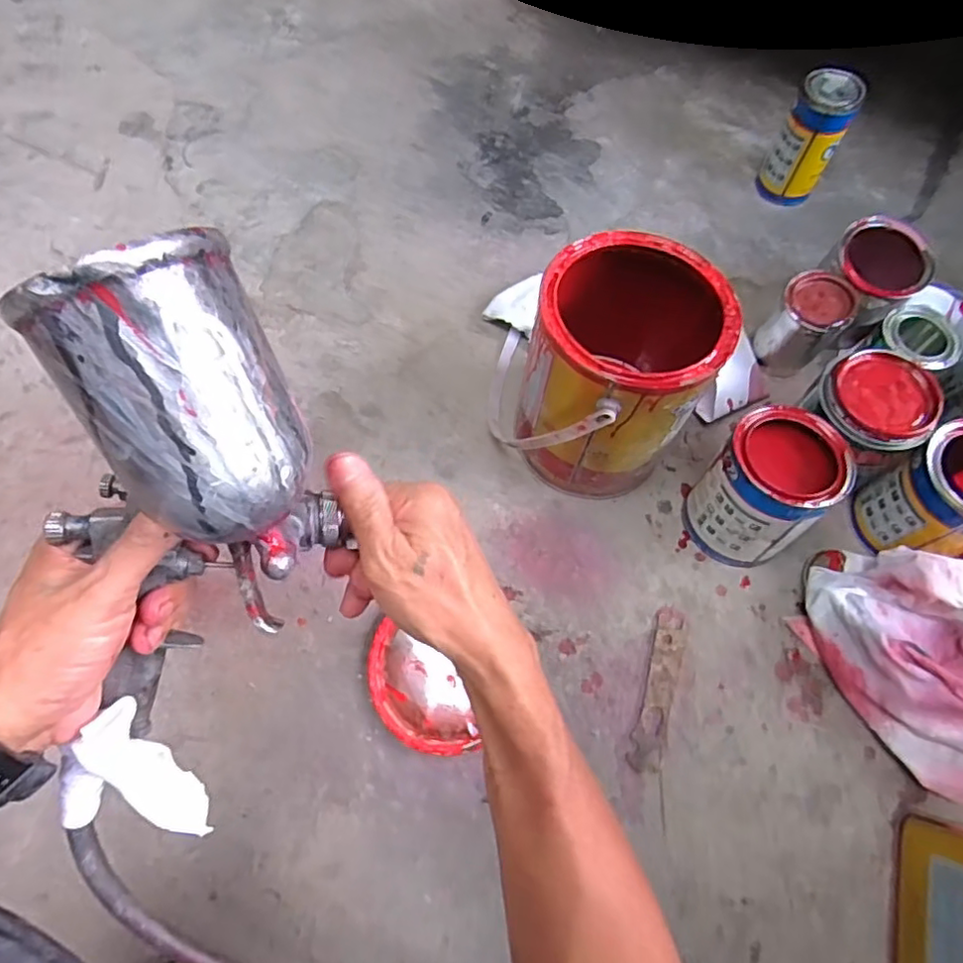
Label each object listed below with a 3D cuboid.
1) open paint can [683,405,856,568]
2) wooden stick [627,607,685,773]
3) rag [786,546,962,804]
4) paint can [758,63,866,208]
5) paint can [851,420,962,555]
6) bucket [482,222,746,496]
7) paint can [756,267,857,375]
[{"bbox_3d":[0.267,0.009,0.589,0.104,0.130,0.118,40,75,14],"label":"open paint can"},{"bbox_3d":[0.169,0.196,0.585,0.029,0.008,0.149,15,68,6],"label":"wooden stick"},{"bbox_3d":[0.411,0.161,0.551,0.160,0.095,0.230,-35,73,-11],"label":"rag"},{"bbox_3d":[0.397,-0.414,0.750,0.071,0.140,0.069,0,67,0],"label":"paint can"},{"bbox_3d":[0.432,0.014,0.586,0.086,0.122,0.104,-5,70,-1],"label":"paint can"},{"bbox_3d":[0.110,-0.101,0.594,0.191,0.213,0.182,0,67,0],"label":"bucket"},{"bbox_3d":[0.352,-0.174,0.680,0.067,0.098,0.068,0,67,0],"label":"paint can"}]

